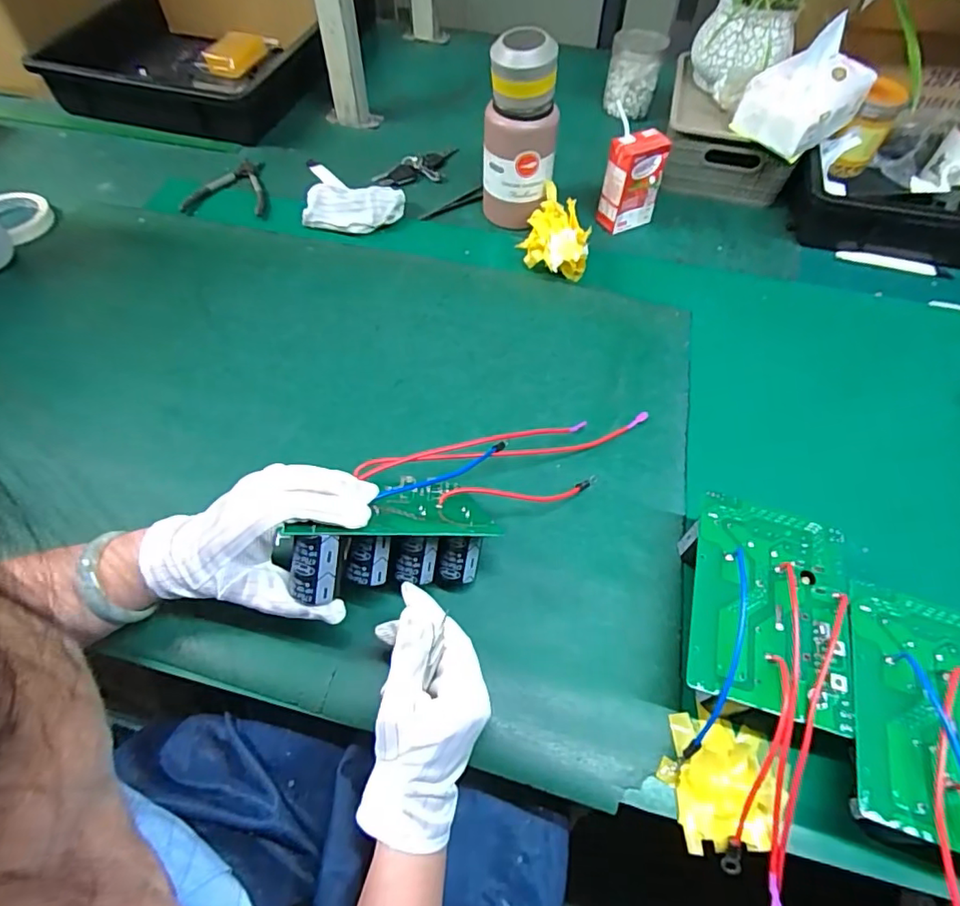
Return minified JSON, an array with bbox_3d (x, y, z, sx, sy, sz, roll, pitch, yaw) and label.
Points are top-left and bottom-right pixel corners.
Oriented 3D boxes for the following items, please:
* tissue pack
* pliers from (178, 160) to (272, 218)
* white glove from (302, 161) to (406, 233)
[{"bbox_3d":[0.401,-0.450,0.668,0.125,0.102,0.105,-38,64,-22],"label":"tissue pack"},{"bbox_3d":[-0.345,-0.369,0.761,0.119,0.015,0.122,1,56,1],"label":"pliers"},{"bbox_3d":[-0.173,-0.361,0.750,0.134,0.034,0.171,-5,57,-3],"label":"white glove"}]

